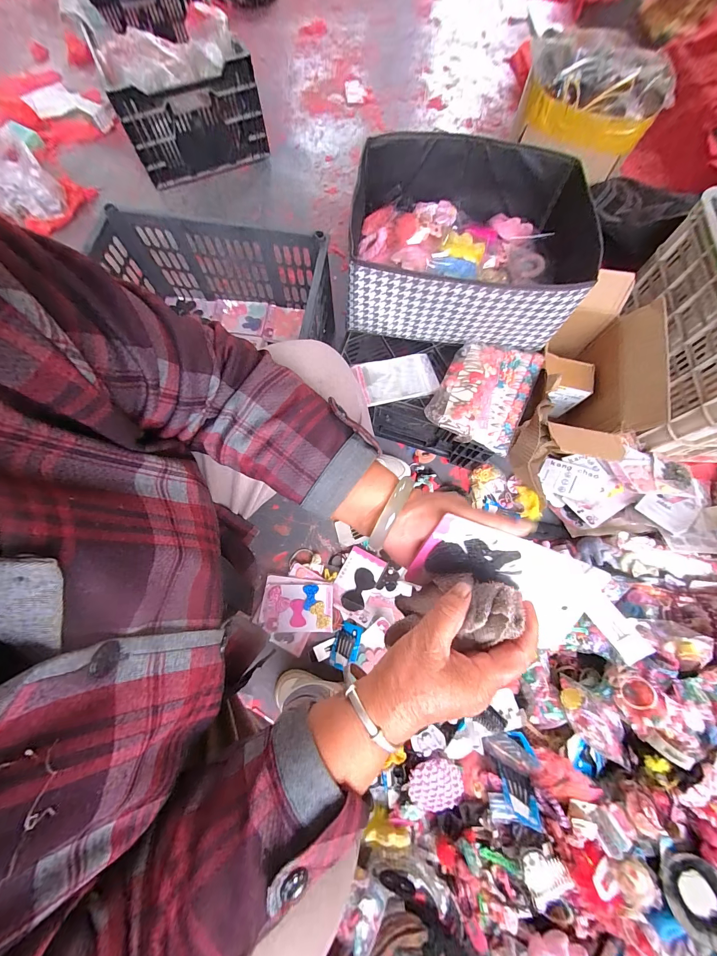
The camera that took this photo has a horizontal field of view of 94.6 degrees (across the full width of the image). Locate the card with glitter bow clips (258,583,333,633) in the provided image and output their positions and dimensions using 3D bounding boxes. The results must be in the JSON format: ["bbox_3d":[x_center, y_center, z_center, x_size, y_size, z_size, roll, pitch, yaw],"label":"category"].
[{"bbox_3d":[-0.131,0.277,0.705,0.150,0.014,0.096,1,75,-1],"label":"card with glitter bow clips"}]

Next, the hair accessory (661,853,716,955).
[{"bbox_3d":[0.505,0.623,0.488,0.090,0.022,0.094,-15,52,0],"label":"hair accessory"}]

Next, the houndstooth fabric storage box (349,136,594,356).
[{"bbox_3d":[0.204,-0.445,0.637,0.431,0.159,0.345,7,75,1],"label":"houndstooth fabric storage box"}]

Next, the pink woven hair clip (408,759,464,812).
[{"bbox_3d":[0.141,0.561,0.609,0.097,0.025,0.093,-14,92,-1],"label":"pink woven hair clip"}]

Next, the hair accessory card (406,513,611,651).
[{"bbox_3d":[0.127,0.086,0.281,0.146,0.010,0.076,24,110,-2],"label":"hair accessory card"}]

